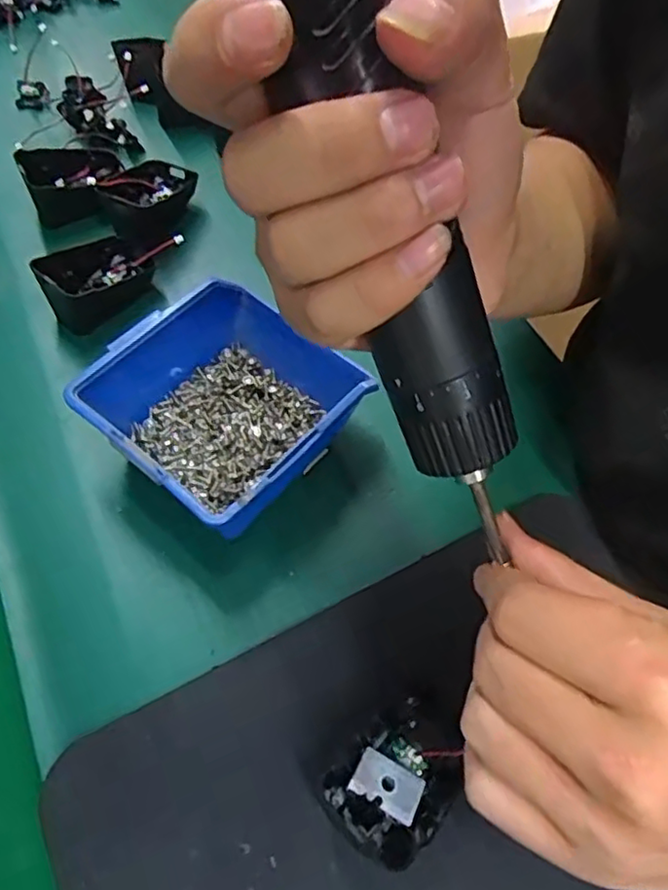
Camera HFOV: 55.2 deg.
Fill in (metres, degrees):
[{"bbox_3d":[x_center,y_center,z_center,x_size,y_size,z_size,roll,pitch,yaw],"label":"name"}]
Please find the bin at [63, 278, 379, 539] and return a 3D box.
[{"bbox_3d":[-0.052,-0.019,0.340,0.115,0.065,0.122,36,63,17],"label":"bin"}]

